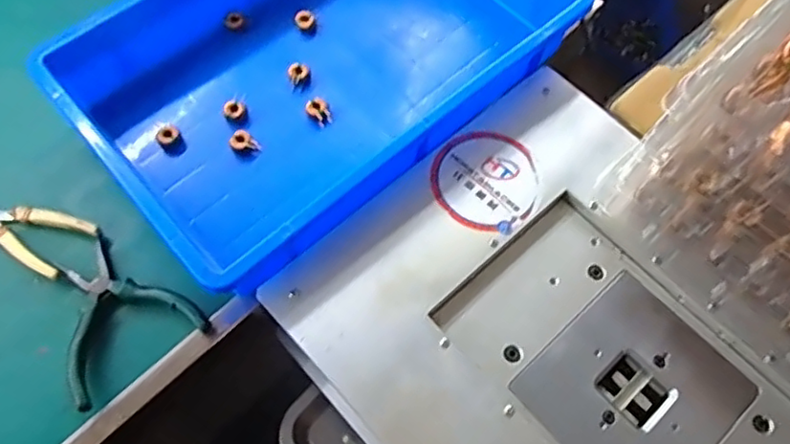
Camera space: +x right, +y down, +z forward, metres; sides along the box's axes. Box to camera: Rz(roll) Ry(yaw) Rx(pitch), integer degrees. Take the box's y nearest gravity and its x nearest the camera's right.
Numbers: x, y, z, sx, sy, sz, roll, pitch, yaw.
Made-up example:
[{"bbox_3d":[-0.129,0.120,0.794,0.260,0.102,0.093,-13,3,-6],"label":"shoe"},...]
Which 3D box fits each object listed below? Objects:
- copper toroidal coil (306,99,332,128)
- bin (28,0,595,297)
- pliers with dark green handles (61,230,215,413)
[{"bbox_3d":[-0.075,-0.110,0.615,0.028,0.015,0.018,42,68,15],"label":"copper toroidal coil"},{"bbox_3d":[-0.063,-0.162,0.607,0.443,0.094,0.287,-39,72,-20],"label":"bin"},{"bbox_3d":[-0.237,0.086,0.514,0.136,0.021,0.111,35,67,13],"label":"pliers with dark green handles"}]

